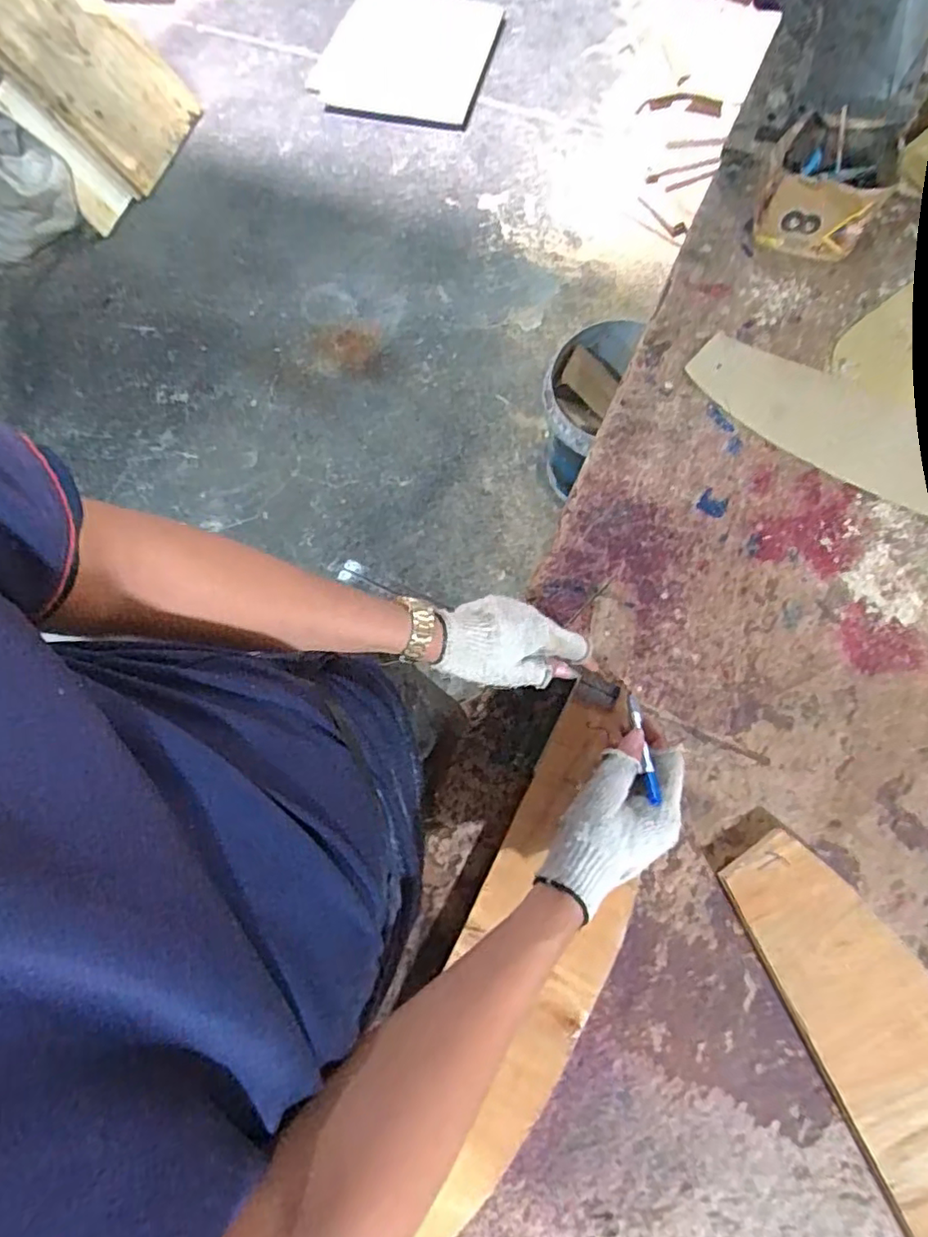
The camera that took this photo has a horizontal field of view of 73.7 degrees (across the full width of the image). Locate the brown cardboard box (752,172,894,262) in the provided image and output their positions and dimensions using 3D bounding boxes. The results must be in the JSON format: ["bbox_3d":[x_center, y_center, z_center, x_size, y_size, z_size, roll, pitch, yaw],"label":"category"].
[{"bbox_3d":[0.380,-0.430,0.671,0.110,0.087,0.020,9,75,7],"label":"brown cardboard box"}]

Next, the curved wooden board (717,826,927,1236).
[{"bbox_3d":[0.366,0.400,0.462,0.119,0.023,0.483,-24,74,-3],"label":"curved wooden board"}]

